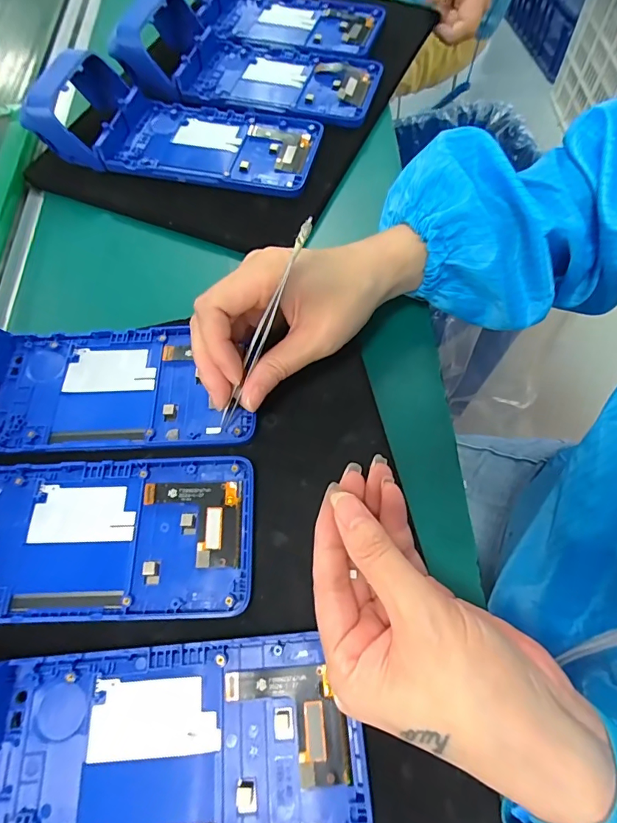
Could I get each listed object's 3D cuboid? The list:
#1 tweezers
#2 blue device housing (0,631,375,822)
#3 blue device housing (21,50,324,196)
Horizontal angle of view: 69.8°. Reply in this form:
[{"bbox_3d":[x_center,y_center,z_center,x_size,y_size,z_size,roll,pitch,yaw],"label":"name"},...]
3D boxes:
[{"bbox_3d":[-0.024,-0.038,0.225,0.005,0.122,0.008,41,35,18],"label":"tweezers"},{"bbox_3d":[-0.083,0.141,0.173,0.207,0.048,0.079,-5,66,1],"label":"blue device housing"},{"bbox_3d":[-0.101,-0.226,0.338,0.211,0.037,0.084,12,67,8],"label":"blue device housing"}]

